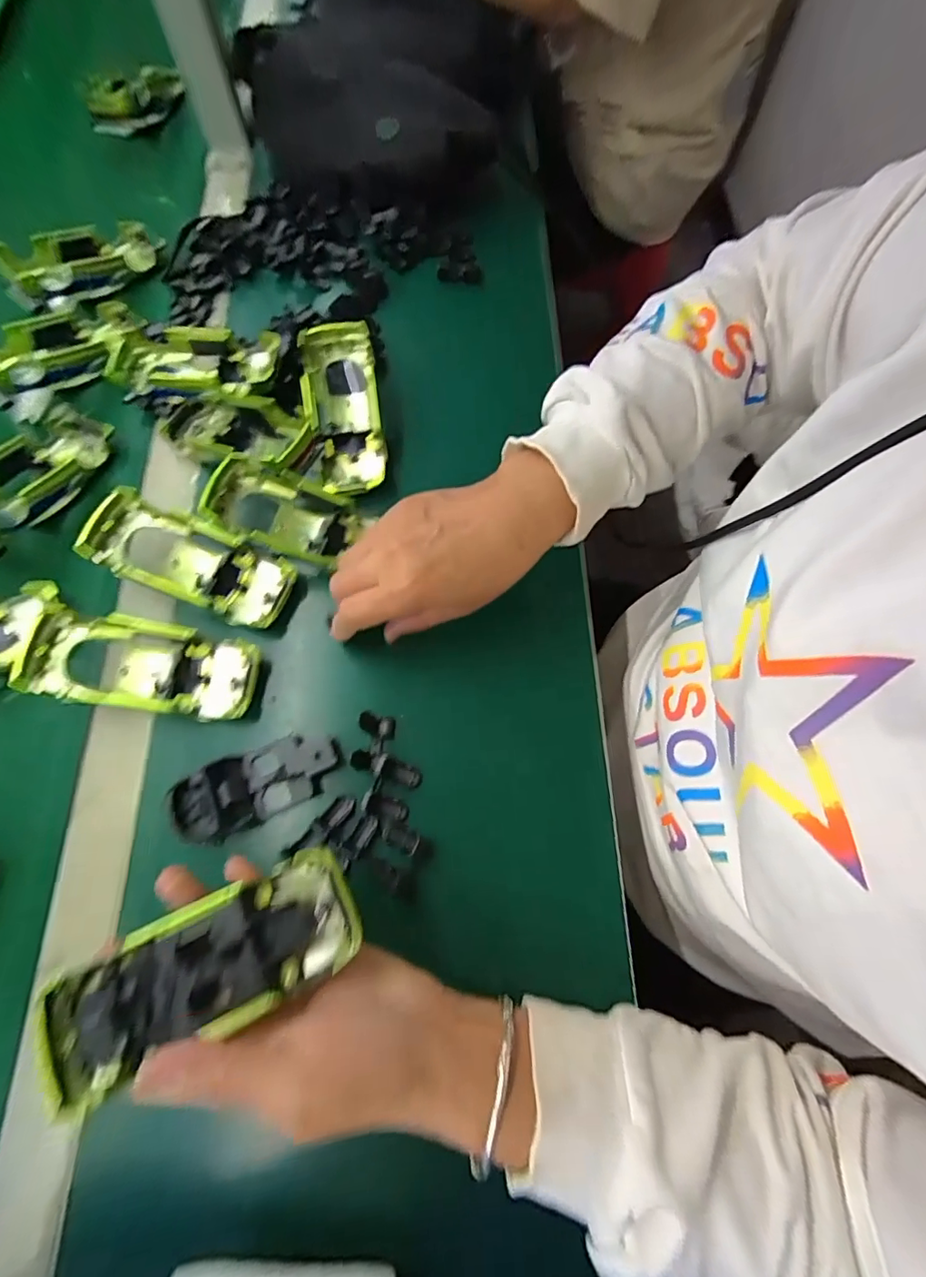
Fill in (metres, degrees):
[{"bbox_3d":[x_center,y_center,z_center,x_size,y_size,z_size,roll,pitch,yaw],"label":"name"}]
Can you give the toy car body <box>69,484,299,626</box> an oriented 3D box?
[{"bbox_3d":[-0.190,-0.052,0.361,0.132,0.036,0.058,24,70,-11],"label":"toy car body"}]

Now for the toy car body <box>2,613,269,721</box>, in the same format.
[{"bbox_3d":[-0.206,0.020,0.337,0.134,0.039,0.054,10,69,-13],"label":"toy car body"}]

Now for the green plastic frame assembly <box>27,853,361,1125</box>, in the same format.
[{"bbox_3d":[-0.115,0.148,0.234,0.131,0.026,0.053,-23,72,-14],"label":"green plastic frame assembly"}]

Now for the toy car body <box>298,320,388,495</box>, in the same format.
[{"bbox_3d":[-0.093,-0.176,0.397,0.056,0.043,0.126,-8,70,-4],"label":"toy car body"}]

